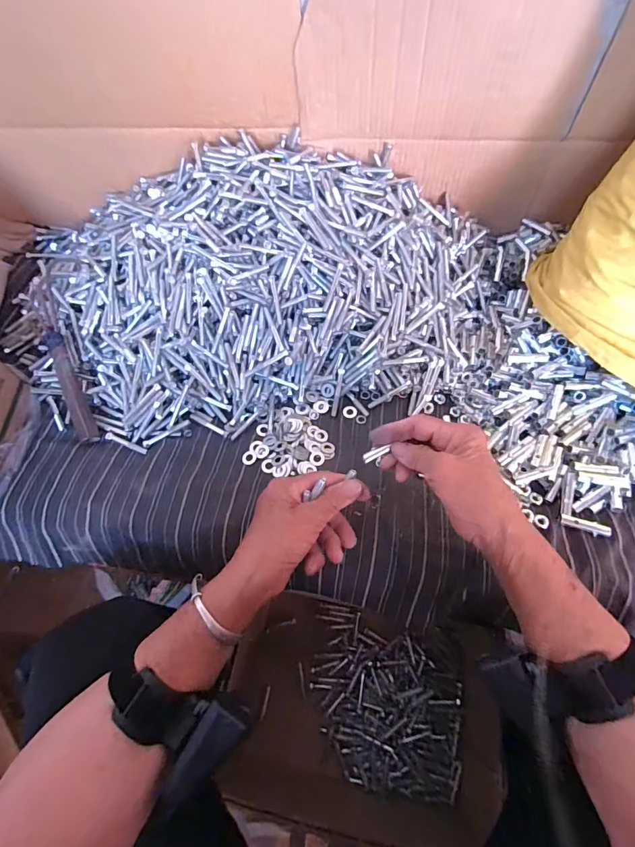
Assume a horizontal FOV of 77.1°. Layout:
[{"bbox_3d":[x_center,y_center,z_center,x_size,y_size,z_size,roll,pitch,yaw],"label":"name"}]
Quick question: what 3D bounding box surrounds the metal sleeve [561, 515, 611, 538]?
[{"bbox_3d":[0.262,0.101,0.390,0.043,0.009,0.012,17,64,11],"label":"metal sleeve"}]

